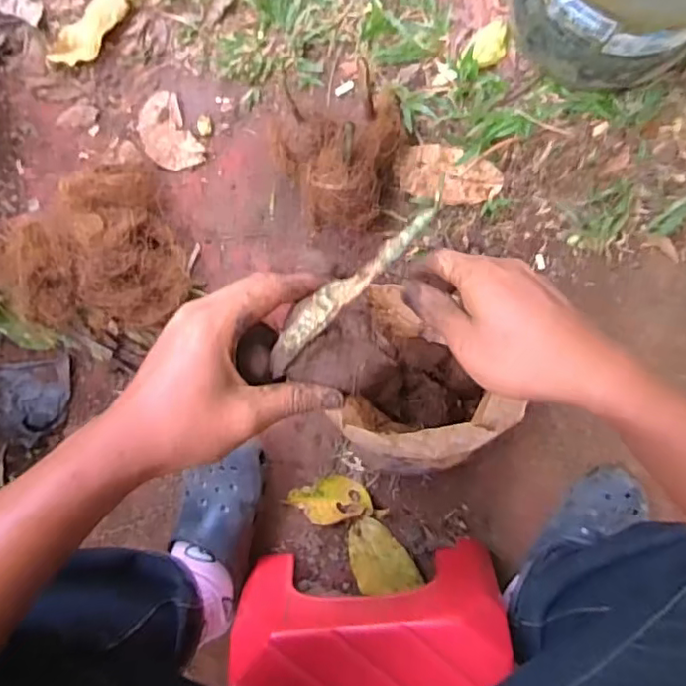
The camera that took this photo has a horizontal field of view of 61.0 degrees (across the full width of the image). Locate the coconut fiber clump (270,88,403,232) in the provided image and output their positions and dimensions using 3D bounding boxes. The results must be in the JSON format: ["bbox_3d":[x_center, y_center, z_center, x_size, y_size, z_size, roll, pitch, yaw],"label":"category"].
[{"bbox_3d":[0.005,-0.236,0.738,0.169,0.113,0.159,0,85,3],"label":"coconut fiber clump"}]

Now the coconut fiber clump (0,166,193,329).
[{"bbox_3d":[-0.333,-0.110,0.721,0.238,0.091,0.182,-22,84,1],"label":"coconut fiber clump"}]

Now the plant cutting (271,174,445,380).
[{"bbox_3d":[0.000,-0.030,0.323,0.152,0.013,0.020,-41,84,29],"label":"plant cutting"}]

